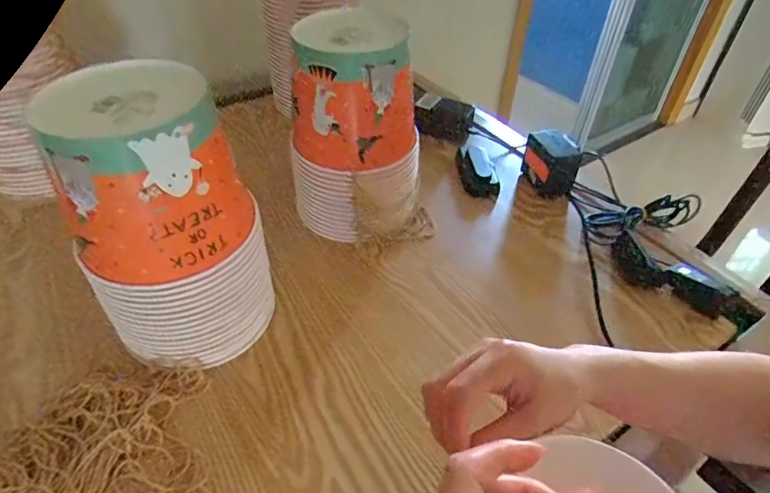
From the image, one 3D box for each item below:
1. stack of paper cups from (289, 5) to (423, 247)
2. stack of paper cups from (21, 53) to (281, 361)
[{"bbox_3d":[-0.034,-0.134,0.597,0.153,0.256,0.120,7,44,4],"label":"stack of paper cups"},{"bbox_3d":[-0.185,-0.005,0.442,0.147,0.267,0.148,-11,44,-14],"label":"stack of paper cups"}]

